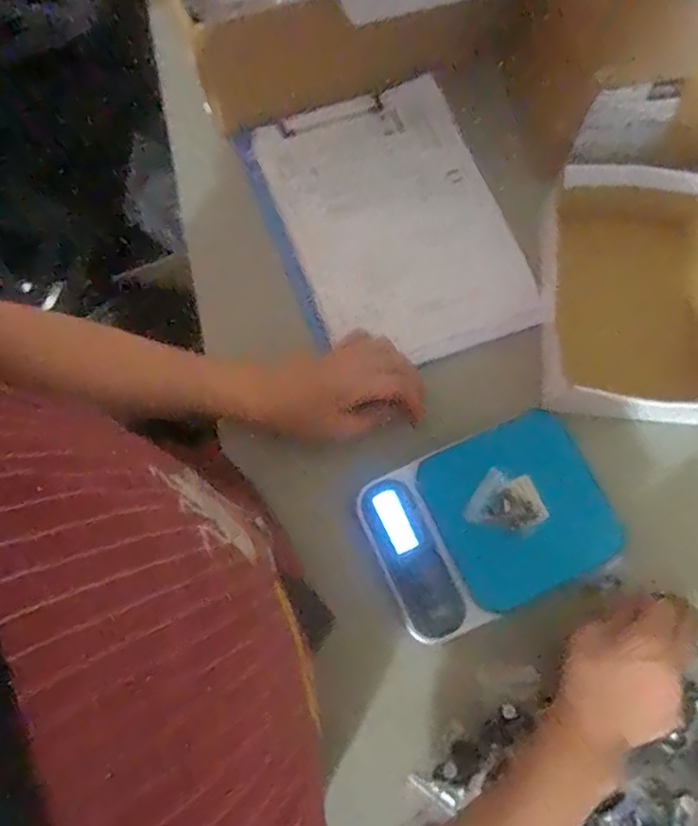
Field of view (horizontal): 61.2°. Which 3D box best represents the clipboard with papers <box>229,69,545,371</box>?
[{"bbox_3d":[0.039,-0.186,0.582,0.215,0.019,0.289,-21,76,-7],"label":"clipboard with papers"}]

